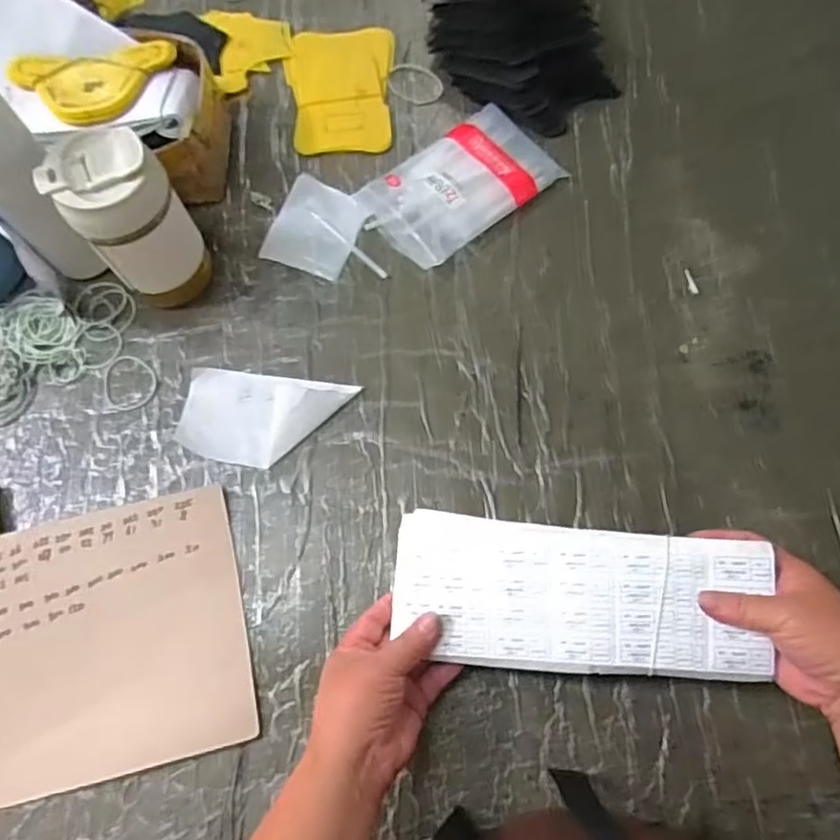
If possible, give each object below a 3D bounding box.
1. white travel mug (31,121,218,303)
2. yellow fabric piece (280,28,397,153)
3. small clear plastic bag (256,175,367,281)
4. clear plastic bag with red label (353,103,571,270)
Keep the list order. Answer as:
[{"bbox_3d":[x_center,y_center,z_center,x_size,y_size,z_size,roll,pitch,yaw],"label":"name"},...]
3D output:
[{"bbox_3d":[-0.238,-0.163,0.546,0.083,0.155,0.073,-42,76,-10],"label":"white travel mug"},{"bbox_3d":[-0.085,-0.347,0.677,0.109,0.006,0.153,-1,73,2],"label":"yellow fabric piece"},{"bbox_3d":[-0.101,-0.190,0.631,0.082,0.008,0.095,21,75,8],"label":"small clear plastic bag"},{"bbox_3d":[0.040,-0.231,0.630,0.178,0.022,0.109,-37,75,-9],"label":"clear plastic bag with red label"}]

